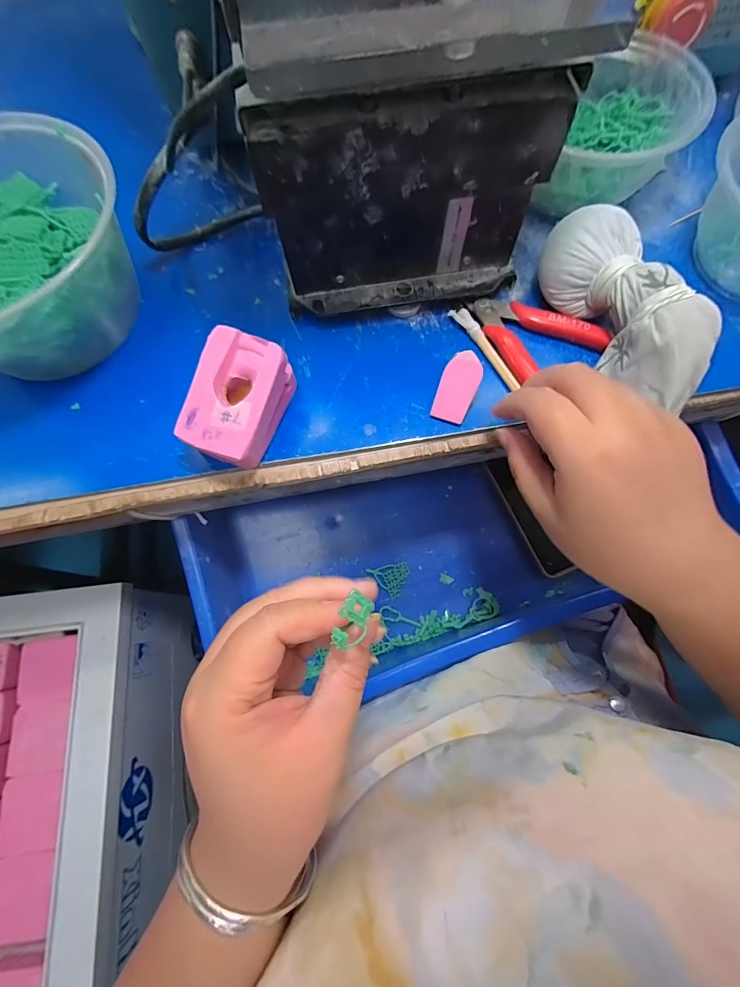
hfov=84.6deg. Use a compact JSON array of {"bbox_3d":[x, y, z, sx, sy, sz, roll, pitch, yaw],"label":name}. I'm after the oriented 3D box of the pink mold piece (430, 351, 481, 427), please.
[{"bbox_3d":[0.055,-0.066,0.254,0.022,0.004,0.042,17,104,6],"label":"pink mold piece"}]

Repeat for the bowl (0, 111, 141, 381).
[{"bbox_3d":[-0.233,-0.150,0.260,0.146,0.072,0.151,0,72,2],"label":"bowl"}]

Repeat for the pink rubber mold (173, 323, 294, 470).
[{"bbox_3d":[-0.080,-0.054,0.247,0.047,0.046,0.070,23,74,9],"label":"pink rubber mold"}]

